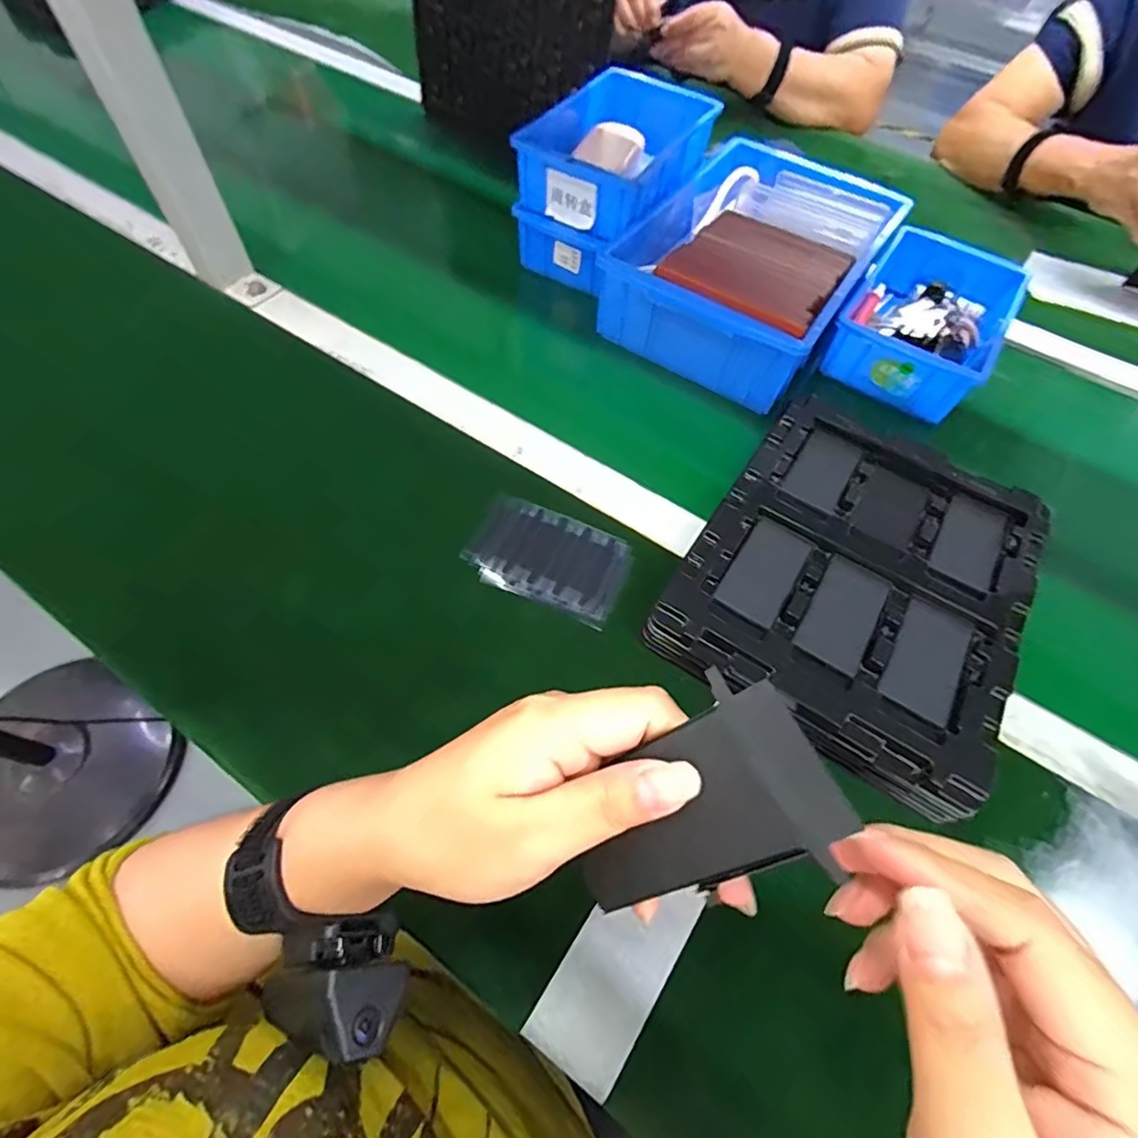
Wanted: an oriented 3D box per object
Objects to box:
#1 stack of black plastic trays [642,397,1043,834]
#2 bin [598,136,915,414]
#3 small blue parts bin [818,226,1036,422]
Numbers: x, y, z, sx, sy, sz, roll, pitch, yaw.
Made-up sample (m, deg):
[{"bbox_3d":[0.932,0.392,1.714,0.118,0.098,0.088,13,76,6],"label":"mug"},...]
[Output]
[{"bbox_3d":[0.213,0.003,0.416,0.216,0.036,0.284,30,63,14],"label":"stack of black plastic trays"},{"bbox_3d":[0.188,-0.313,0.572,0.205,0.077,0.293,32,64,15],"label":"bin"},{"bbox_3d":[0.352,-0.248,0.556,0.129,0.054,0.203,32,63,15],"label":"small blue parts bin"}]

